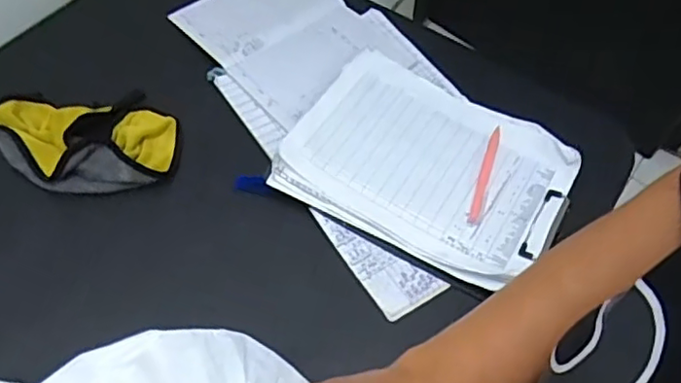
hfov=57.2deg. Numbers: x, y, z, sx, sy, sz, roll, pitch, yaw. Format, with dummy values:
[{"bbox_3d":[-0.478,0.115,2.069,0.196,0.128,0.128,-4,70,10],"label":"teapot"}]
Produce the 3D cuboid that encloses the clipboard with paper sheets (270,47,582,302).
[{"bbox_3d":[0.100,-0.033,0.709,0.301,0.022,0.230,26,57,15],"label":"clipboard with paper sheets"}]

